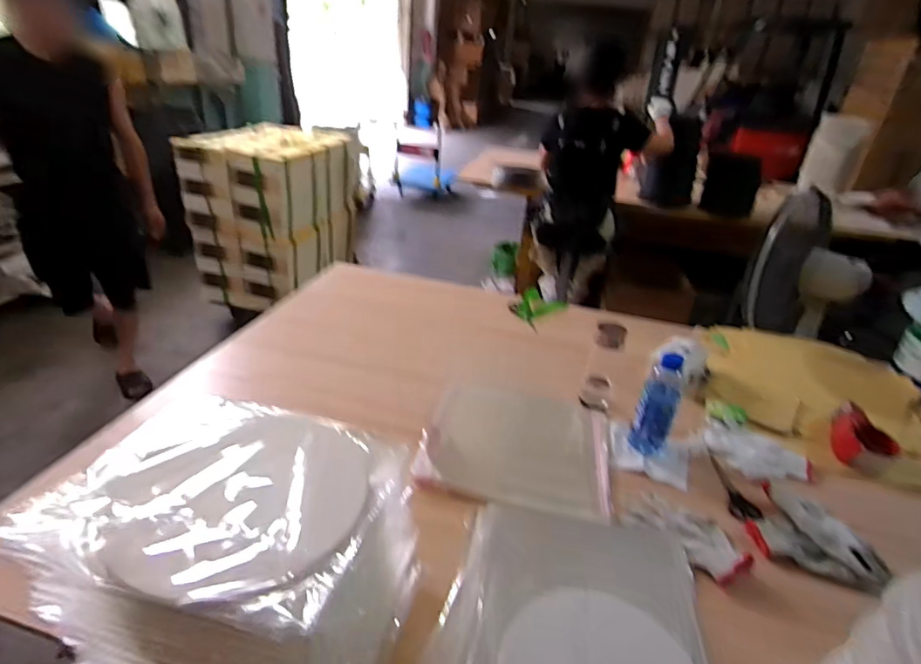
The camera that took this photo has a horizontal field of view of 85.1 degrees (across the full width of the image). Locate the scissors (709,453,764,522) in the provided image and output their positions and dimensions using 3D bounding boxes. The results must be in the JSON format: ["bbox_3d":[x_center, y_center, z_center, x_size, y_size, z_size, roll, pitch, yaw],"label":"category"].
[{"bbox_3d":[0.499,0.280,0.915,0.052,0.013,0.160,8,29,5],"label":"scissors"}]

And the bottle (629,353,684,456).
[{"bbox_3d":[0.368,0.140,0.940,0.066,0.207,0.053,20,32,24],"label":"bottle"}]

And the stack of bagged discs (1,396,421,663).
[{"bbox_3d":[-0.236,0.250,0.581,0.330,0.238,0.263,11,30,10],"label":"stack of bagged discs"}]

